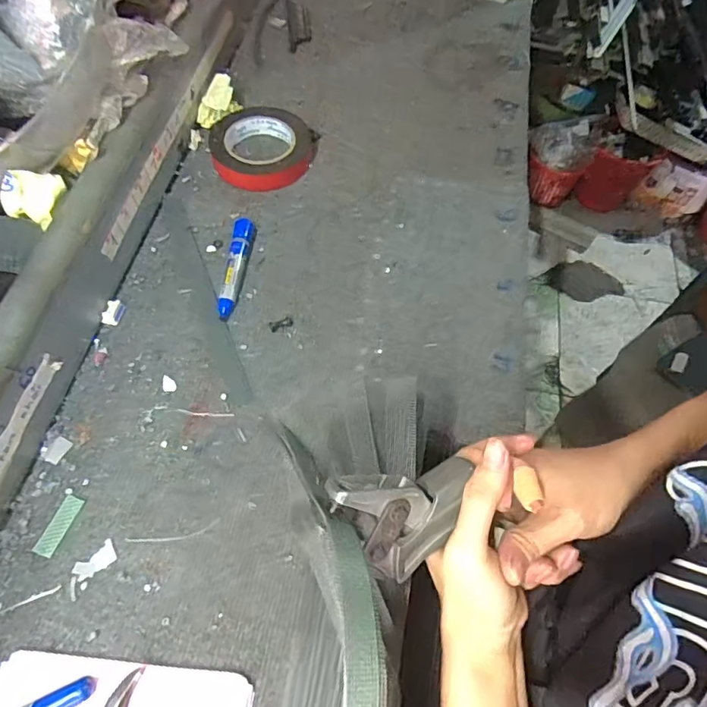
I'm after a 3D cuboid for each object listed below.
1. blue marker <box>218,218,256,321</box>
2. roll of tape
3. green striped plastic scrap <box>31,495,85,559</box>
[{"bbox_3d":[-0.120,-0.089,0.524,0.021,0.019,0.119,5,60,-1],"label":"blue marker"},{"bbox_3d":[-0.109,-0.247,0.607,0.120,0.023,0.121,2,60,-3],"label":"roll of tape"},{"bbox_3d":[-0.233,0.135,0.402,0.016,0.004,0.046,18,60,7],"label":"green striped plastic scrap"}]

